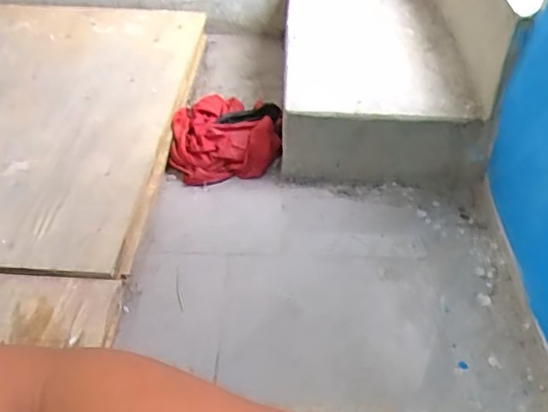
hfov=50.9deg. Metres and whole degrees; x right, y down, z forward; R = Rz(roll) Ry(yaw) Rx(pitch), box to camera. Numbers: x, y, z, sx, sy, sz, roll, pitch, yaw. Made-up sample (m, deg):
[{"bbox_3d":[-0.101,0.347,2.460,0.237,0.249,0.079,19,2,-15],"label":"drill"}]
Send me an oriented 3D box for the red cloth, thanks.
[{"bbox_3d":[-0.113,-0.178,1.398,0.259,0.086,0.297,-3,39,-1],"label":"red cloth"}]

